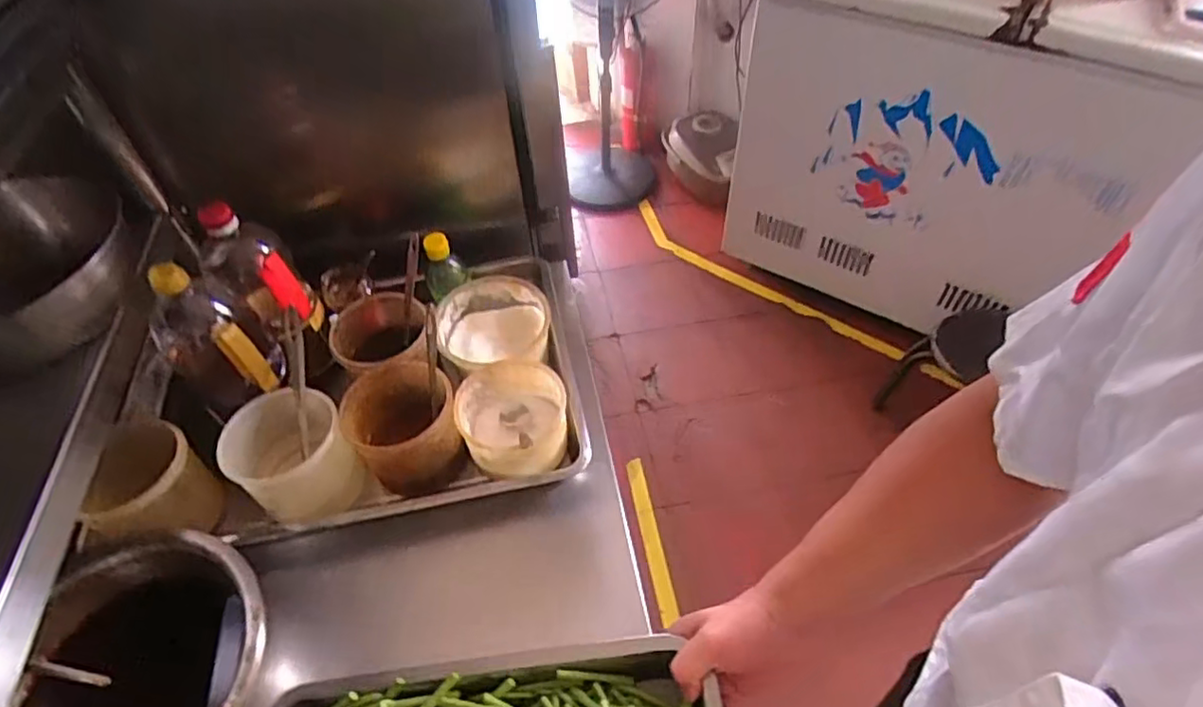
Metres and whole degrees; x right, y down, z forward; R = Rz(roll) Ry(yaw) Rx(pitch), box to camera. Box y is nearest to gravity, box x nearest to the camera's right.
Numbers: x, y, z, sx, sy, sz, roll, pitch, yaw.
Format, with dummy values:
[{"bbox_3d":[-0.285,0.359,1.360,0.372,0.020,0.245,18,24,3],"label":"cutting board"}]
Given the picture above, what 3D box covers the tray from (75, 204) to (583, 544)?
[{"bbox_3d":[-0.296,-0.008,0.770,0.499,0.249,0.407,-9,51,-2],"label":"tray"}]

